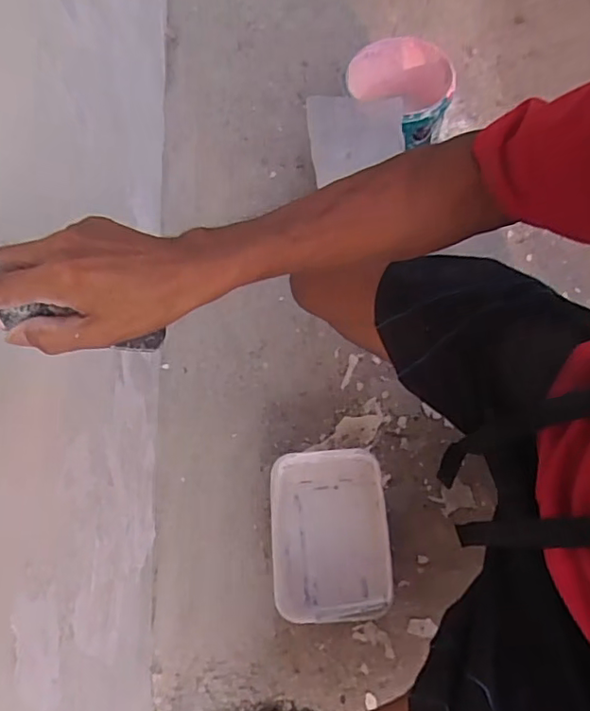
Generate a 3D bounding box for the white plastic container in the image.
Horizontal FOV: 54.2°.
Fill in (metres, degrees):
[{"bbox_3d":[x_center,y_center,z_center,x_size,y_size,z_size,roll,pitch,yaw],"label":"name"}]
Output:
[{"bbox_3d":[0.042,0.220,0.714,0.141,0.097,0.190,-7,66,8],"label":"white plastic container"}]

